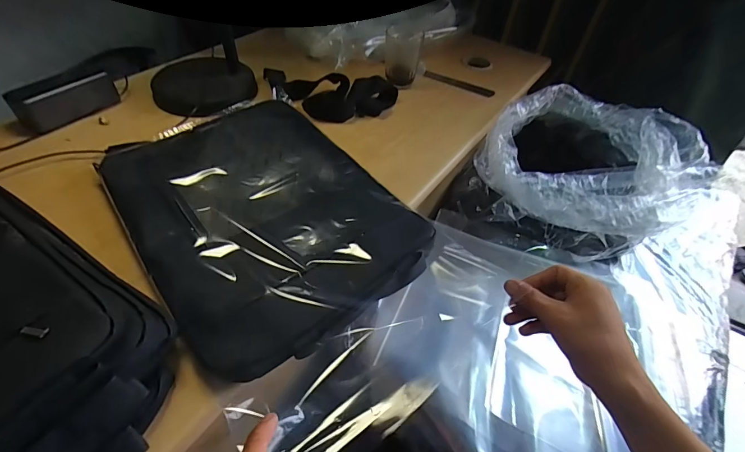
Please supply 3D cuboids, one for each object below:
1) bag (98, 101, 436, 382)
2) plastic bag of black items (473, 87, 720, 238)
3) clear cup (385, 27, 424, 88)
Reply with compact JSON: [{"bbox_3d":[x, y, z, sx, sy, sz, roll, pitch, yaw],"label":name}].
[{"bbox_3d":[-0.132,-0.024,0.447,0.268,0.034,0.362,-29,56,-28],"label":"bag"},{"bbox_3d":[0.384,-0.104,0.674,0.306,0.163,0.410,36,54,24],"label":"plastic bag of black items"},{"bbox_3d":[0.055,-0.316,0.692,0.063,0.093,0.061,6,47,0],"label":"clear cup"}]

